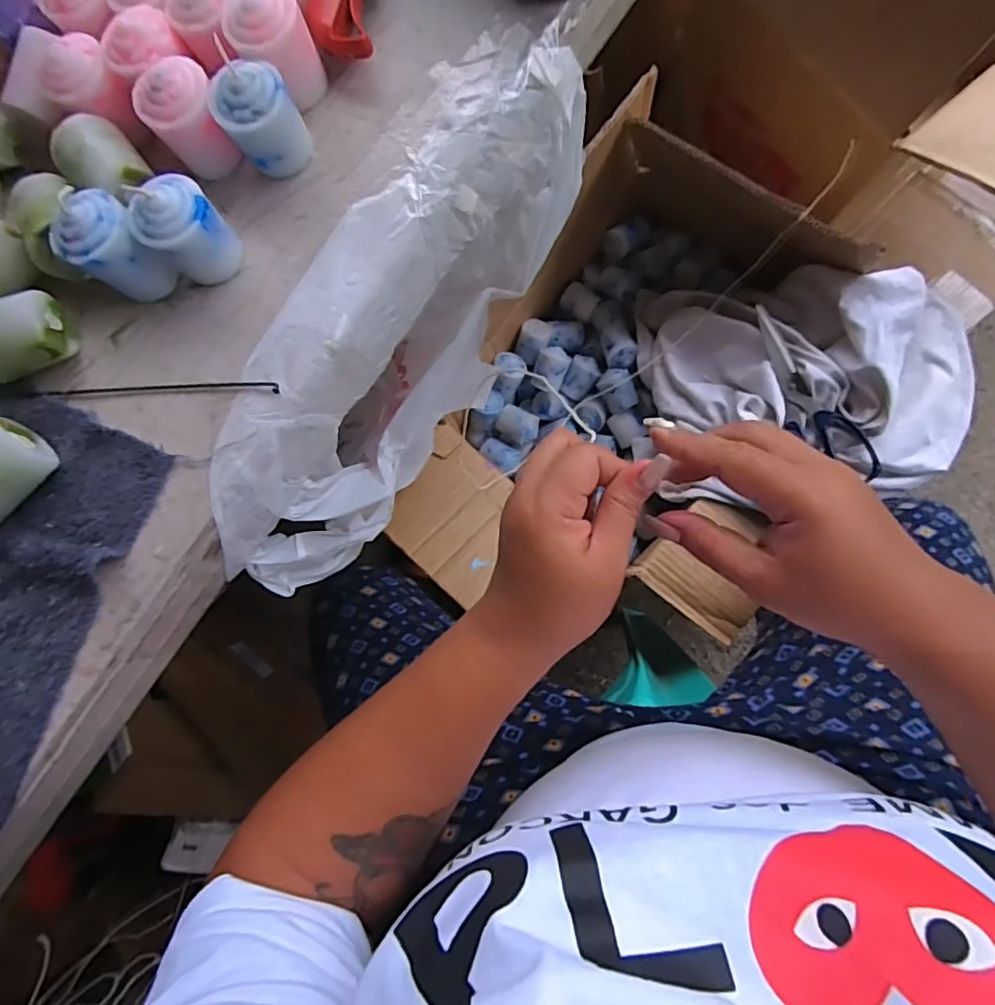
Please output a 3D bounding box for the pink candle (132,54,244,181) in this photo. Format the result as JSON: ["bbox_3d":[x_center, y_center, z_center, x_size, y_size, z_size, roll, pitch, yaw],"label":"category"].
[{"bbox_3d":[-0.155,-0.194,0.290,0.036,0.046,0.041,-39,80,2],"label":"pink candle"}]

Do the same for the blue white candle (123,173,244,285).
[{"bbox_3d":[-0.154,-0.136,0.282,0.033,0.045,0.036,-1,84,7],"label":"blue white candle"}]

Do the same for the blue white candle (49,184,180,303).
[{"bbox_3d":[-0.188,-0.125,0.282,0.040,0.050,0.035,41,90,10],"label":"blue white candle"}]

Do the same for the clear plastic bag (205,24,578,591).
[{"bbox_3d":[-0.066,-0.102,0.382,0.082,0.189,0.327,33,89,10],"label":"clear plastic bag"}]

